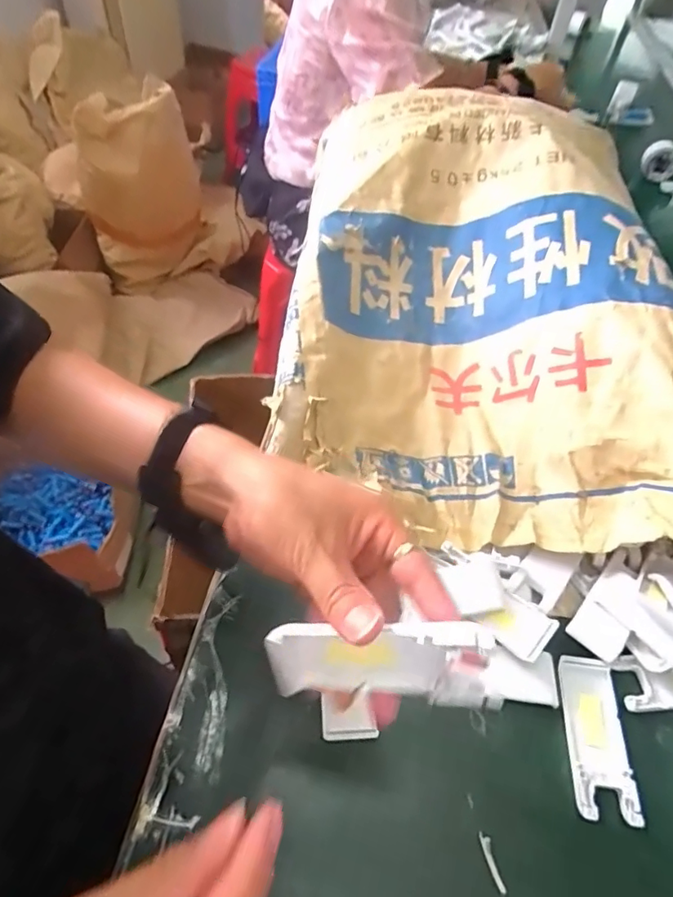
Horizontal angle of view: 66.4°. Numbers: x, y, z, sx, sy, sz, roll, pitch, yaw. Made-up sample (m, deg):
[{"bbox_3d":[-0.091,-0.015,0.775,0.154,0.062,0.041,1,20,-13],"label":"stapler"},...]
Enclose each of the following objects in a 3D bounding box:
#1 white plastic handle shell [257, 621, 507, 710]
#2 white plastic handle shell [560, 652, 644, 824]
[{"bbox_3d":[0.019,0.099,0.239,0.101,0.050,0.018,-2,31,16],"label":"white plastic handle shell"},{"bbox_3d":[0.187,0.206,0.371,0.042,0.006,0.102,8,52,2],"label":"white plastic handle shell"}]

